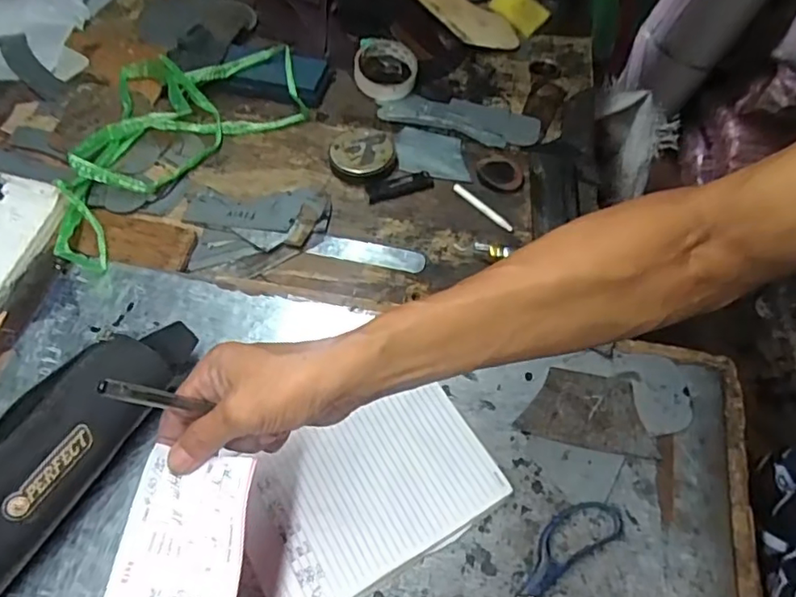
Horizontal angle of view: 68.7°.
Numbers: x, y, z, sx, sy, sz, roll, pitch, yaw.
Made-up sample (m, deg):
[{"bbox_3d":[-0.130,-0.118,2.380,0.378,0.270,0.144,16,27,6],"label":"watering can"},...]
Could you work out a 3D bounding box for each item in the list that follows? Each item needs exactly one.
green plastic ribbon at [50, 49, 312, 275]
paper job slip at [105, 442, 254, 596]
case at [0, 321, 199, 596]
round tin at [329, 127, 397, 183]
[{"bbox_3d":[-0.287,-0.209,0.692,0.229,0.037,0.394,31,60,18],"label":"green plastic ribbon"},{"bbox_3d":[-0.127,0.160,0.336,0.065,0.026,0.131,4,55,0],"label":"paper job slip"},{"bbox_3d":[-0.254,0.110,0.447,0.081,0.075,0.246,26,59,12],"label":"case"},{"bbox_3d":[-0.042,-0.169,0.690,0.077,0.024,0.075,1,55,-2],"label":"round tin"}]

